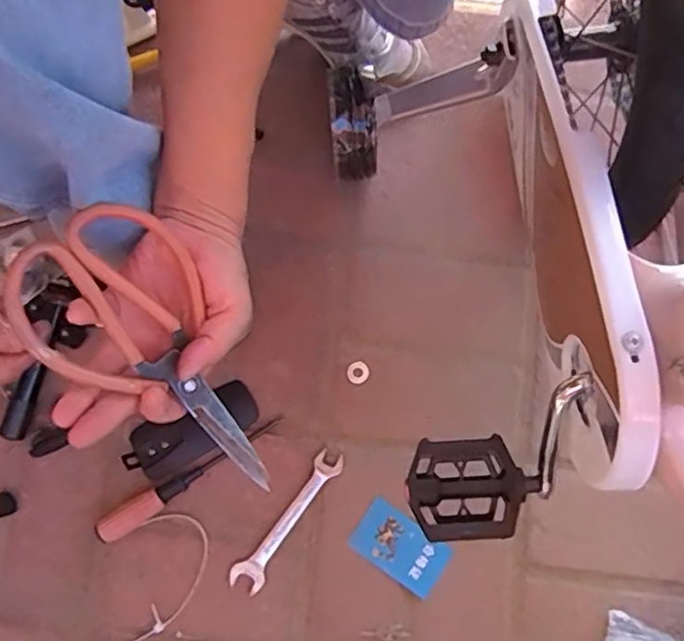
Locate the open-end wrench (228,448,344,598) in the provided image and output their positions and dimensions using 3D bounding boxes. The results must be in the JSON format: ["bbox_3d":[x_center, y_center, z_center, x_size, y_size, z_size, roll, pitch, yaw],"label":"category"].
[{"bbox_3d":[-0.052,0.195,0.622,0.031,0.013,0.153,37,80,6],"label":"open-end wrench"}]

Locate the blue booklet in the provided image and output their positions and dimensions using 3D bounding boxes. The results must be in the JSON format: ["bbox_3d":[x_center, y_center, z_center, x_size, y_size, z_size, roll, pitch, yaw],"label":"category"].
[{"bbox_3d":[0.055,0.219,0.621,0.088,0.004,0.056,34,85,9],"label":"blue booklet"}]

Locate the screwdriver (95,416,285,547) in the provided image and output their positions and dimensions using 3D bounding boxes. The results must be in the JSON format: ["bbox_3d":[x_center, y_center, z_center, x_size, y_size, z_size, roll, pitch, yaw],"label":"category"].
[{"bbox_3d":[-0.148,0.154,0.631,0.199,0.025,0.026,-32,81,-7],"label":"screwdriver"}]

